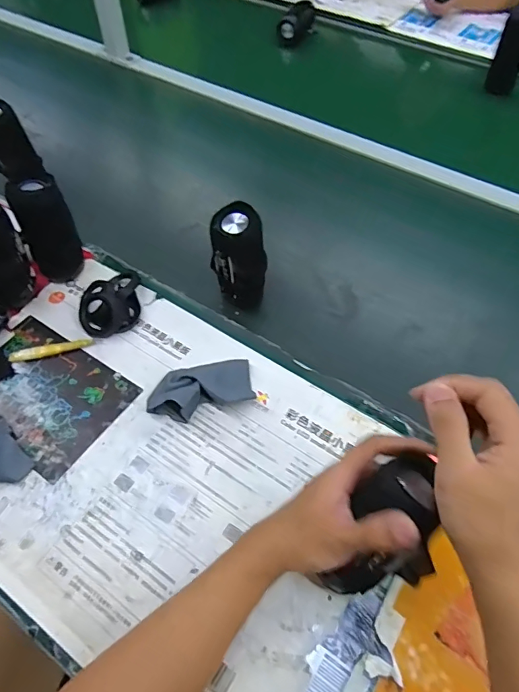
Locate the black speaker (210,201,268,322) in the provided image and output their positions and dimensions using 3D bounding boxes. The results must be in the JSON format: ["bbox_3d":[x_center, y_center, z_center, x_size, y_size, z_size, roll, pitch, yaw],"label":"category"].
[{"bbox_3d":[-0.026,-0.113,0.595,0.066,0.139,0.055,6,54,3],"label":"black speaker"}]

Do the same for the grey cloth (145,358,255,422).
[{"bbox_3d":[-0.071,0.051,0.535,0.124,0.040,0.066,-10,55,-9],"label":"grey cloth"}]

